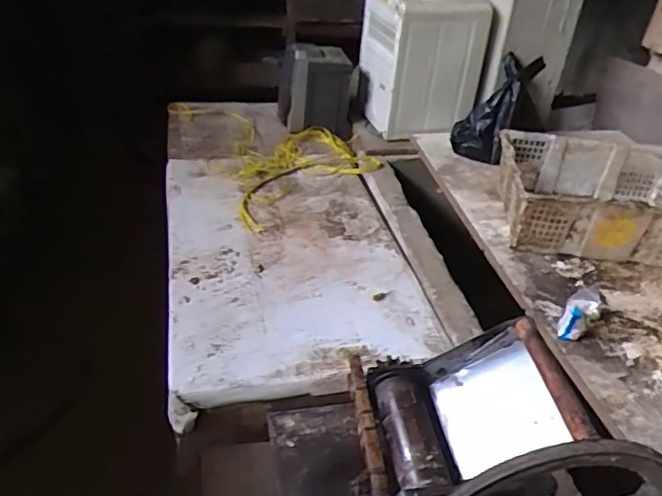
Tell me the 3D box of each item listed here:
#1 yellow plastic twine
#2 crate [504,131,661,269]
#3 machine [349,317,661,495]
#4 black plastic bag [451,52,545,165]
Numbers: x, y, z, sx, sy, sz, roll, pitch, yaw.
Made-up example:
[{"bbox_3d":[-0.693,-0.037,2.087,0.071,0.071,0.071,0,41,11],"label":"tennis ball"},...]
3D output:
[{"bbox_3d":[-0.162,-0.310,1.745,0.480,0.035,0.763,-14,39,-24],"label":"yellow plastic twine"},{"bbox_3d":[0.665,-0.124,1.398,0.475,0.163,0.334,6,36,3],"label":"crate"},{"bbox_3d":[0.177,0.224,0.640,0.286,0.258,0.255,-4,36,-11],"label":"machine"},{"bbox_3d":[0.491,-0.432,1.660,0.178,0.348,0.108,32,0,33],"label":"black plastic bag"}]

